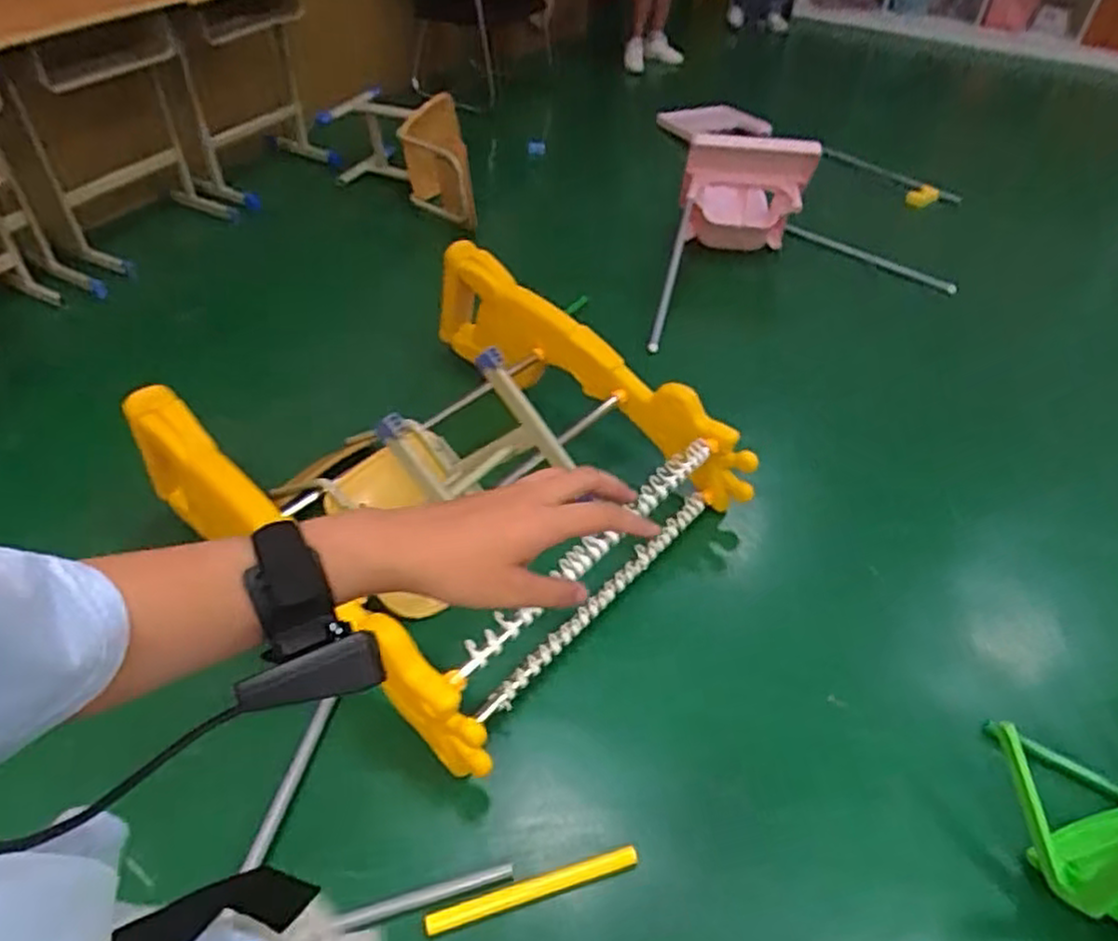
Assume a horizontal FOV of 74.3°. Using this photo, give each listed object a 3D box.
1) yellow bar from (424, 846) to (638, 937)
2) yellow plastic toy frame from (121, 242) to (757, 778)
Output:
[{"bbox_3d":[-0.042,0.703,1.242,0.362,0.017,0.035,-12,48,-14],"label":"yellow bar"},{"bbox_3d":[-0.217,-0.037,1.698,0.973,0.384,0.996,31,53,25],"label":"yellow plastic toy frame"}]

